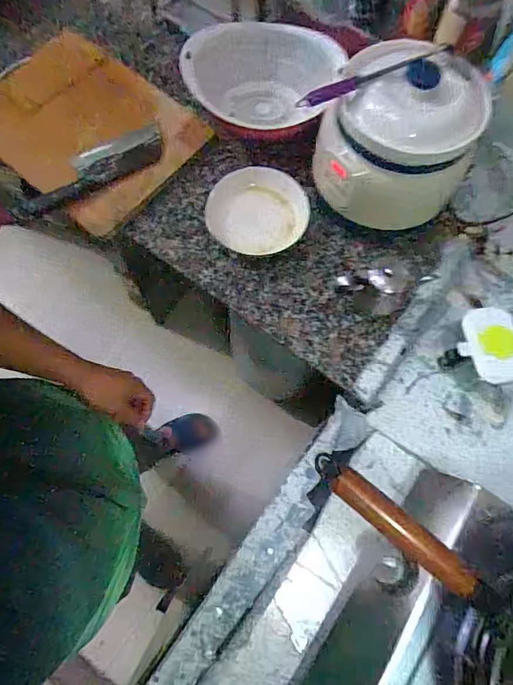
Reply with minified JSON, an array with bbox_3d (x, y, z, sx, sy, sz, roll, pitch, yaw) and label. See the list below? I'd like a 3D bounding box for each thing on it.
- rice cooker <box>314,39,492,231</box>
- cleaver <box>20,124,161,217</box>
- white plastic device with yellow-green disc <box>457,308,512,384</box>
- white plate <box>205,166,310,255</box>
[{"bbox_3d":[0.210,-0.317,0.723,0.221,0.208,0.208,24,73,6],"label":"rice cooker"},{"bbox_3d":[-0.297,-0.315,0.821,0.269,0.022,0.097,-28,75,-10],"label":"cleaver"},{"bbox_3d":[0.352,0.006,0.689,0.086,0.022,0.114,-17,71,2],"label":"white plastic device with yellow-green disc"},{"bbox_3d":[0.000,-0.230,0.800,0.179,0.040,0.166,22,73,5],"label":"white plate"}]

